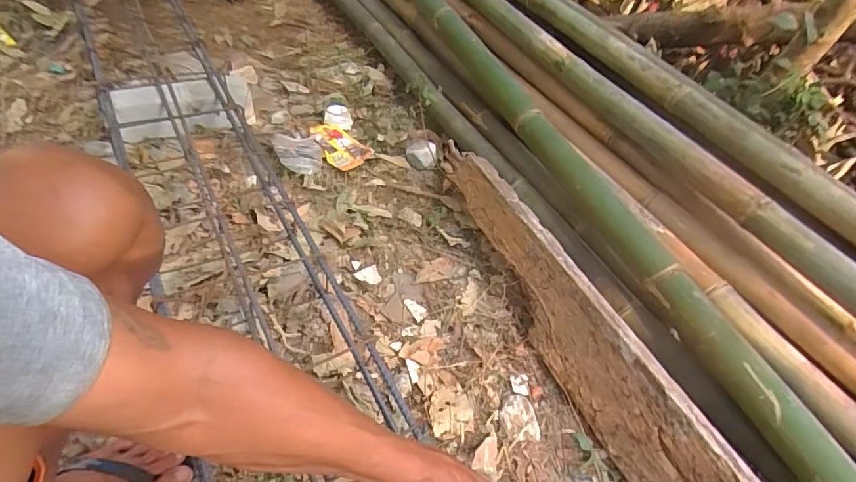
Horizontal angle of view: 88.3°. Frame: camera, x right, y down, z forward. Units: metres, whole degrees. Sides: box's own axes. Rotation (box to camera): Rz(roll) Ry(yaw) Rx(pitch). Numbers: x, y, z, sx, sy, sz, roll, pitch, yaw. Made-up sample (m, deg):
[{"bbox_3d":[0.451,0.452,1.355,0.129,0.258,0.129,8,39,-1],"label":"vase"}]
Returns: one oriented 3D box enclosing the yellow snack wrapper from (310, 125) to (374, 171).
[{"bbox_3d":[-0.240,-0.253,1.168,0.180,0.031,0.104,39,53,22],"label":"yellow snack wrapper"}]

